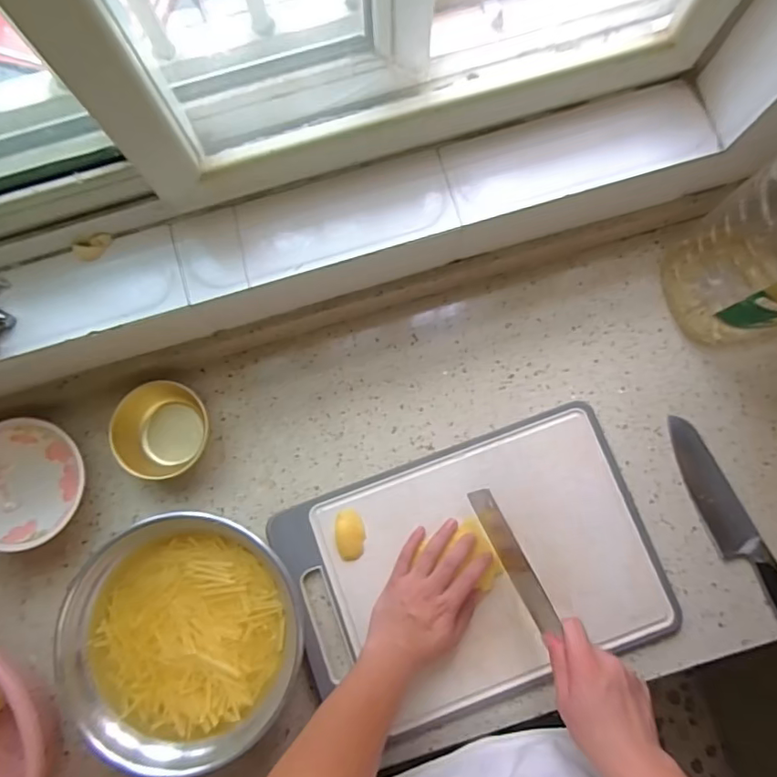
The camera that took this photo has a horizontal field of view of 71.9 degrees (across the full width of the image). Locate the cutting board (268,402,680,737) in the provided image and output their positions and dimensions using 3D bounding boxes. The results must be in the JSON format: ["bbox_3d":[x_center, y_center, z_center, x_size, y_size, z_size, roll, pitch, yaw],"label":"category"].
[{"bbox_3d":[0.101,0.213,0.637,0.417,0.020,0.286,-19,80,-3],"label":"cutting board"}]

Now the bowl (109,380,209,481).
[{"bbox_3d":[-0.280,0.051,0.660,0.110,0.044,0.107,0,80,1],"label":"bowl"}]

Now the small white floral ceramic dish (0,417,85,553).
[{"bbox_3d":[-0.437,0.115,0.649,0.146,0.047,0.146,0,80,1],"label":"small white floral ceramic dish"}]

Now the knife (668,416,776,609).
[{"bbox_3d":[0.413,0.162,0.637,0.051,0.028,0.273,-26,80,-4],"label":"knife"}]

